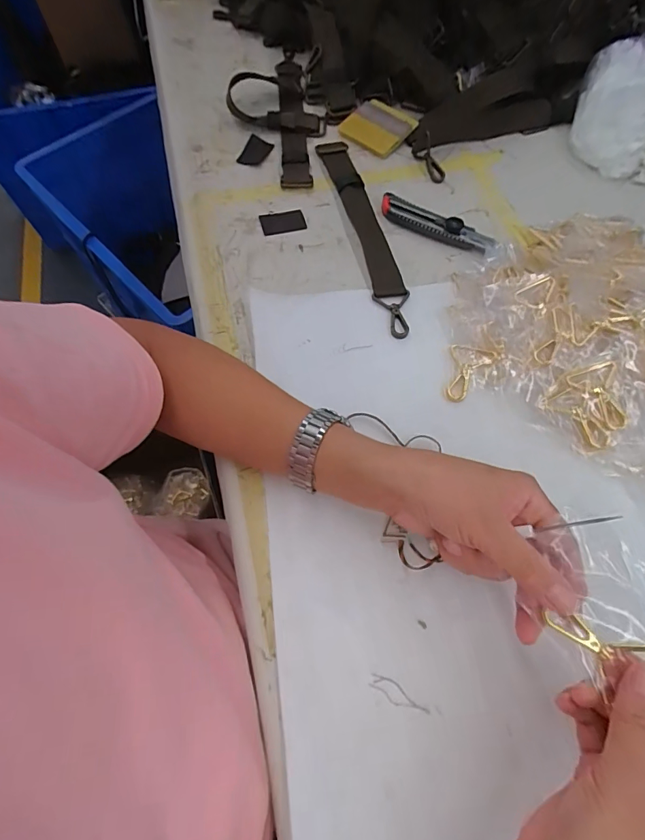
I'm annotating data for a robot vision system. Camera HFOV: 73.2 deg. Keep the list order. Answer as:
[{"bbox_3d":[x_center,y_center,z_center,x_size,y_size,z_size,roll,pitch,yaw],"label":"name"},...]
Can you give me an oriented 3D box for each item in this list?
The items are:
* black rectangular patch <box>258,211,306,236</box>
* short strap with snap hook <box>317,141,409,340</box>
[{"bbox_3d":[-0.049,-0.244,0.537,0.054,0.006,0.036,-12,65,-9],"label":"black rectangular patch"},{"bbox_3d":[0.054,-0.235,0.527,0.042,0.017,0.317,-12,66,-7],"label":"short strap with snap hook"}]

